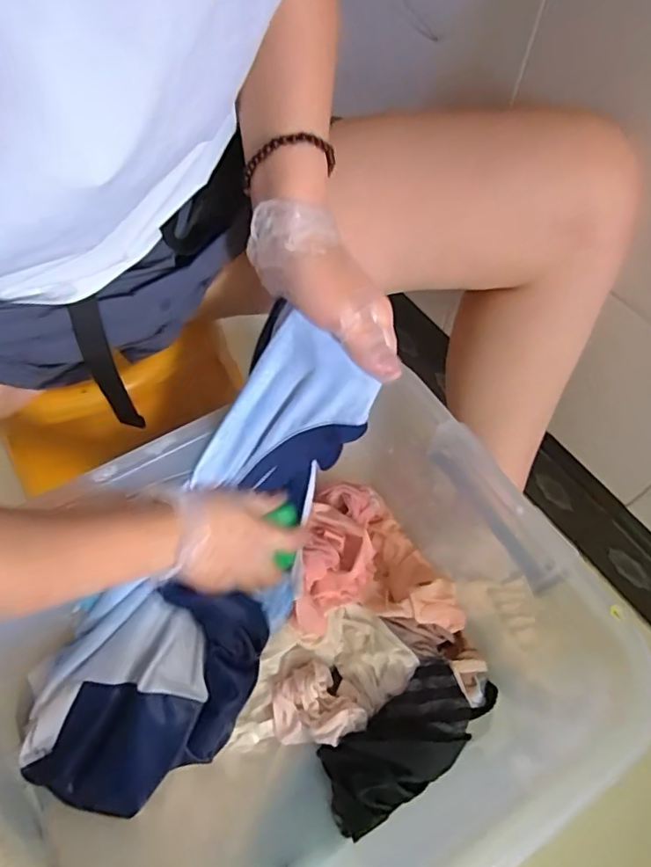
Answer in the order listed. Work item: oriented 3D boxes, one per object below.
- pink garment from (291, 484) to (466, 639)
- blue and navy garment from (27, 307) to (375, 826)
[{"bbox_3d":[0.037,0.120,0.574,0.178,0.049,0.155,-3,59,-3],"label":"pink garment"},{"bbox_3d":[-0.100,0.116,0.480,0.160,0.457,0.144,36,21,20],"label":"blue and navy garment"}]

